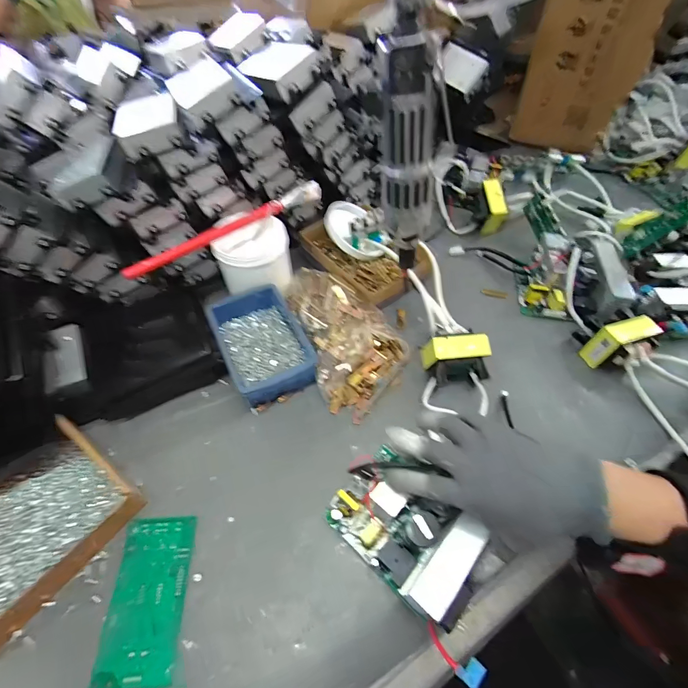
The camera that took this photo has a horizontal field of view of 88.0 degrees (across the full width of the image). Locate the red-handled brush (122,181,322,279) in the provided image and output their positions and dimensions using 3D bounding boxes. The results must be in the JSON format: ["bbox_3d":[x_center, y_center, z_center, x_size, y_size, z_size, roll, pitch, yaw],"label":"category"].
[{"bbox_3d":[-0.143,-0.154,0.464,0.282,0.017,0.018,-35,63,-23],"label":"red-handled brush"}]

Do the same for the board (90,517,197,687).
[{"bbox_3d":[-0.172,0.223,0.317,0.067,0.007,0.122,-4,55,-4],"label":"board"}]

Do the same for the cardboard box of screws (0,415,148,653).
[{"bbox_3d":[-0.299,0.167,0.324,0.135,0.034,0.172,32,60,19],"label":"cardboard box of screws"}]

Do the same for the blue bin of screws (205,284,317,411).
[{"bbox_3d":[-0.101,-0.002,0.442,0.098,0.041,0.146,-21,58,-16],"label":"blue bin of screws"}]

